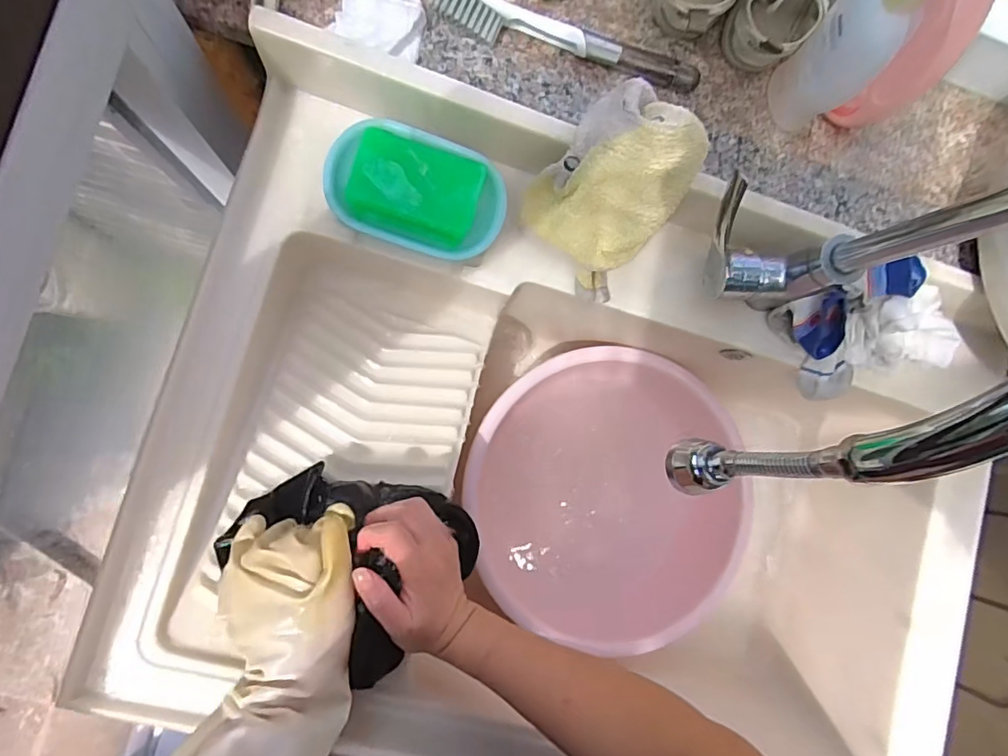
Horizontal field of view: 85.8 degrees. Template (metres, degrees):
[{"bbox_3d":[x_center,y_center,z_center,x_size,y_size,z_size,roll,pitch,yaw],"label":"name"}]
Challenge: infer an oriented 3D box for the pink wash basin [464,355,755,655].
[{"bbox_3d":[0.122,0.137,0.645,0.335,0.087,0.320,1,86,-9],"label":"pink wash basin"}]

